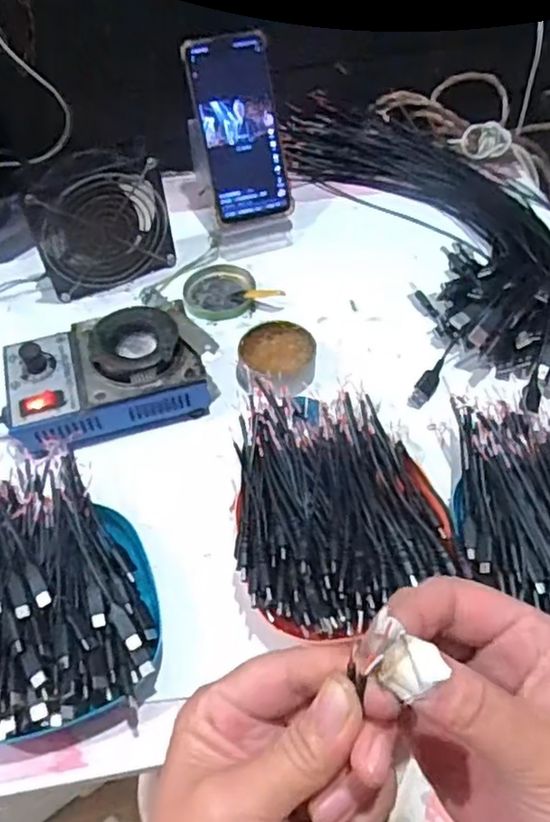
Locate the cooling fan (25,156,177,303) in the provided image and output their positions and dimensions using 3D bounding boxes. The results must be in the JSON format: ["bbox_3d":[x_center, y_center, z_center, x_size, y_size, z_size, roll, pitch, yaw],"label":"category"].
[{"bbox_3d":[-0.158,-0.171,0.614,0.120,0.111,0.049,-19,55,-11],"label":"cooling fan"}]

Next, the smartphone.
[{"bbox_3d":[-0.033,-0.270,0.647,0.076,0.171,0.011,-13,16,-7],"label":"smartphone"}]

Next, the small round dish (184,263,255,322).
[{"bbox_3d":[-0.053,-0.113,0.635,0.064,0.010,0.070,-1,54,2],"label":"small round dish"}]

